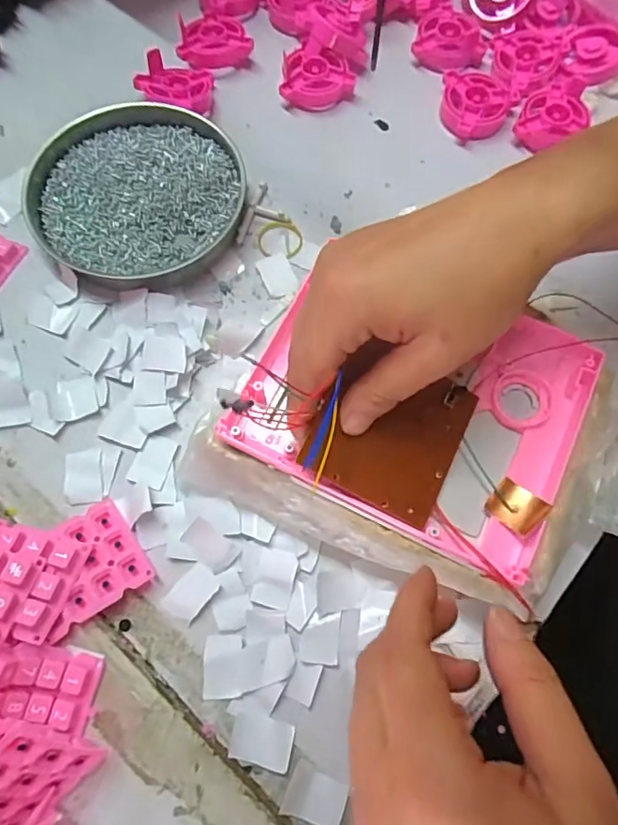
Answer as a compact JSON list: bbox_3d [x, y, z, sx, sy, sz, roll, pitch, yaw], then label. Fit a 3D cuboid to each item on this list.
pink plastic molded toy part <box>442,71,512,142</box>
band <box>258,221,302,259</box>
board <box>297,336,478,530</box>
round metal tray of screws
[{"bbox_3d":[0.117,-0.221,0.384,0.051,0.017,0.046,24,73,7],"label":"pink plastic molded toy part"},{"bbox_3d":[-0.019,-0.114,0.352,0.029,0.004,0.029,0,71,-1],"label":"band"},{"bbox_3d":[0.039,0.008,0.251,0.073,0.010,0.070,29,83,-13],"label":"board"},{"bbox_3d":[-0.114,-0.148,0.350,0.135,0.017,0.120,-31,75,-11],"label":"round metal tray of screws"}]

